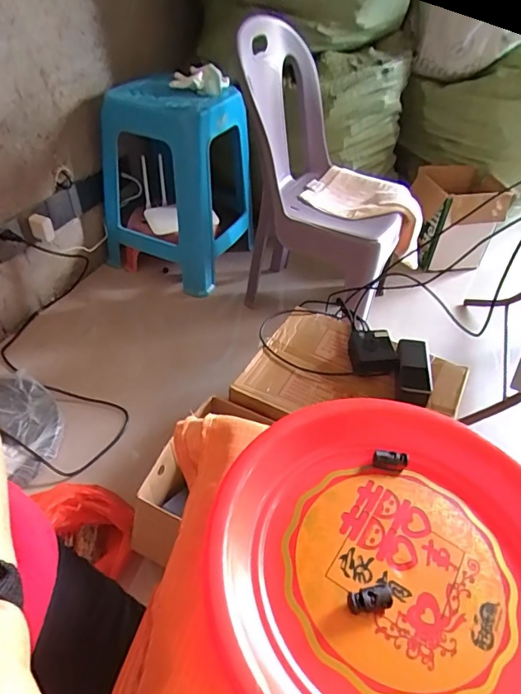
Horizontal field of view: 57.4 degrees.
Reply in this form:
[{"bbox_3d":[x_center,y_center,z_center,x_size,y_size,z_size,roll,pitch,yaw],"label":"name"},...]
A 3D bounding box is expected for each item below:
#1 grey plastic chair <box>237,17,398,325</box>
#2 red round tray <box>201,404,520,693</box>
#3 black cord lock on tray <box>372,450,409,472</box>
[{"bbox_3d":[0.137,-0.371,1.113,0.390,0.582,0.376,16,45,12],"label":"grey plastic chair"},{"bbox_3d":[0.098,0.152,0.321,0.254,0.044,0.241,3,44,-3],"label":"red round tray"},{"bbox_3d":[0.106,0.092,0.387,0.028,0.008,0.013,7,44,2],"label":"black cord lock on tray"}]

